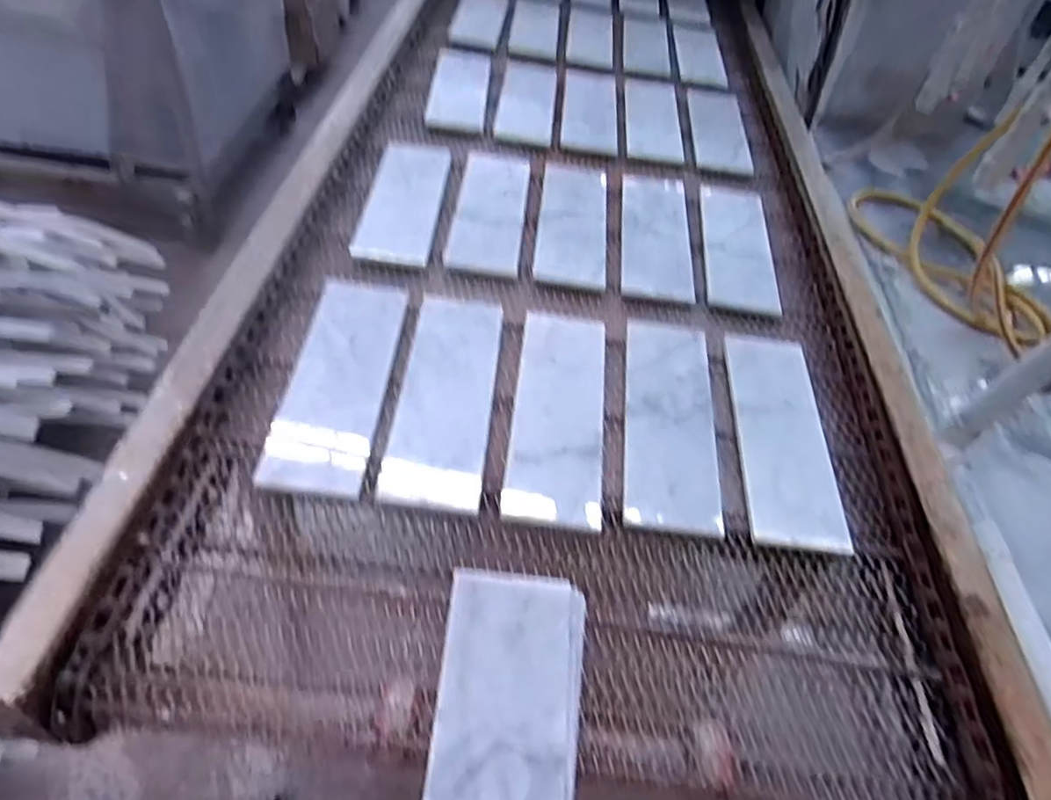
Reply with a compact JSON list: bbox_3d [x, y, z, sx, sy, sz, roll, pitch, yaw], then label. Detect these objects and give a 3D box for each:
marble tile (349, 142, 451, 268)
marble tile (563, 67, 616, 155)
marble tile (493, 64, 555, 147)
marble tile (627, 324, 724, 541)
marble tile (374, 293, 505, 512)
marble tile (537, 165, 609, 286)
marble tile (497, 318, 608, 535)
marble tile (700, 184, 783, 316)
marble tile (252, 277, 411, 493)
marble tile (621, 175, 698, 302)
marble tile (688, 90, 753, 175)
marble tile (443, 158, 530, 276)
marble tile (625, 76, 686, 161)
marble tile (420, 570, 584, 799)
[{"bbox_3d":[-0.192,-0.328,1.112,0.110,0.009,0.361,5,46,-3],"label":"marble tile"},{"bbox_3d":[0.140,-0.639,1.482,0.111,0.007,0.409,7,46,-1],"label":"marble tile"},{"bbox_3d":[0.005,-0.635,1.448,0.111,0.010,0.393,6,46,-2],"label":"marble tile"},{"bbox_3d":[0.180,0.017,0.852,0.109,0.016,0.334,9,46,1],"label":"marble tile"},{"bbox_3d":[-0.092,-0.011,0.821,0.110,0.014,0.324,6,46,-2],"label":"marble tile"},{"bbox_3d":[0.081,-0.302,1.144,0.112,0.009,0.360,6,46,-1],"label":"marble tile"},{"bbox_3d":[0.042,0.010,0.826,0.110,0.021,0.314,8,46,0],"label":"marble tile"},{"bbox_3d":[0.360,-0.269,1.172,0.118,0.024,0.372,10,46,2],"label":"marble tile"},{"bbox_3d":[-0.220,-0.031,0.819,0.112,0.017,0.328,5,46,-2],"label":"marble tile"},{"bbox_3d":[0.218,-0.284,1.151,0.116,0.014,0.368,8,46,0],"label":"marble tile"},{"bbox_3d":[0.423,-0.602,1.514,0.117,0.021,0.415,9,46,1],"label":"marble tile"},{"bbox_3d":[-0.054,-0.316,1.128,0.110,0.009,0.353,6,46,-2],"label":"marble tile"},{"bbox_3d":[0.275,-0.621,1.498,0.115,0.012,0.417,8,46,0],"label":"marble tile"},{"bbox_3d":[-0.017,0.285,0.533,0.116,0.023,0.311,6,50,-2],"label":"marble tile"}]

